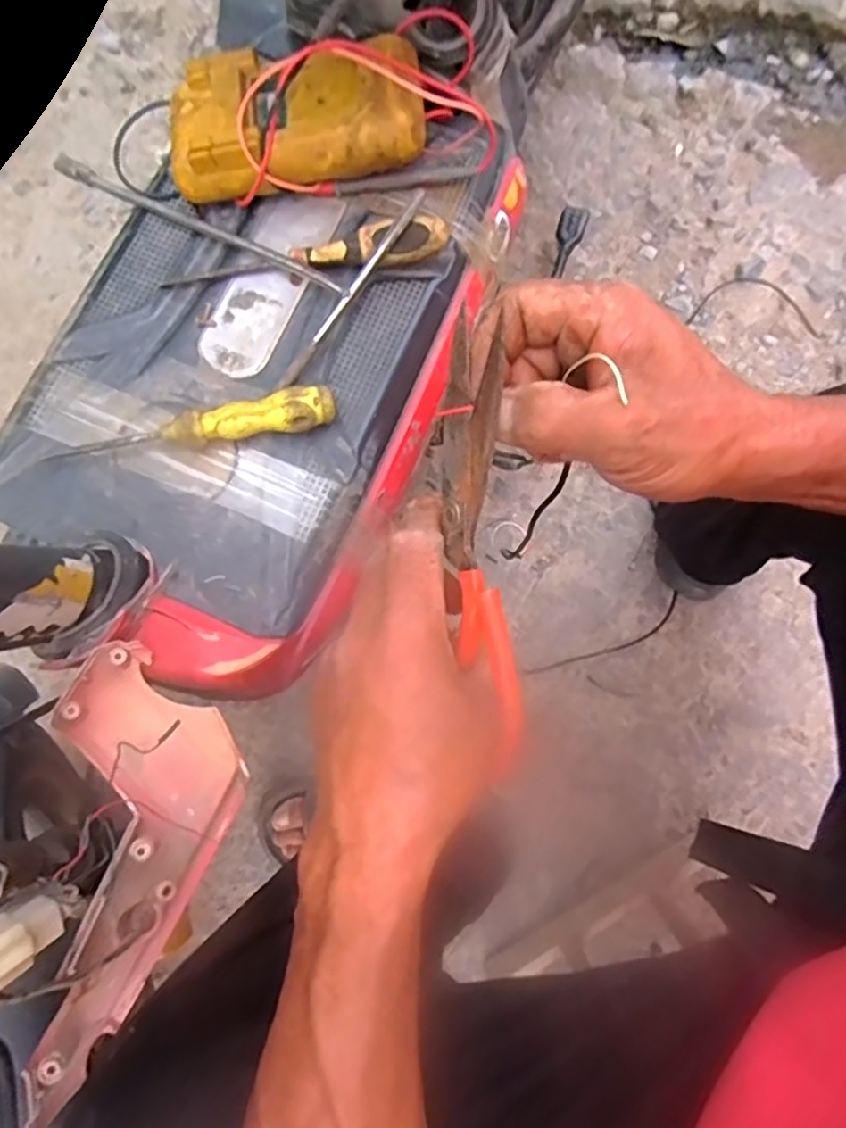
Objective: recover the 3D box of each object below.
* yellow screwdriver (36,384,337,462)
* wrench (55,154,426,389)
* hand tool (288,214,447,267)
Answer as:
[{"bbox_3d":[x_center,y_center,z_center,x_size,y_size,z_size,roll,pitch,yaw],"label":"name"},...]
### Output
[{"bbox_3d":[-0.159,-0.098,0.459,0.194,0.025,0.029,-9,80,-2],"label":"yellow screwdriver"},{"bbox_3d":[-0.153,-0.269,0.498,0.263,0.020,0.164,36,87,11],"label":"wrench"},{"bbox_3d":[-0.039,-0.237,0.491,0.115,0.034,0.027,-1,80,-1],"label":"hand tool"}]

